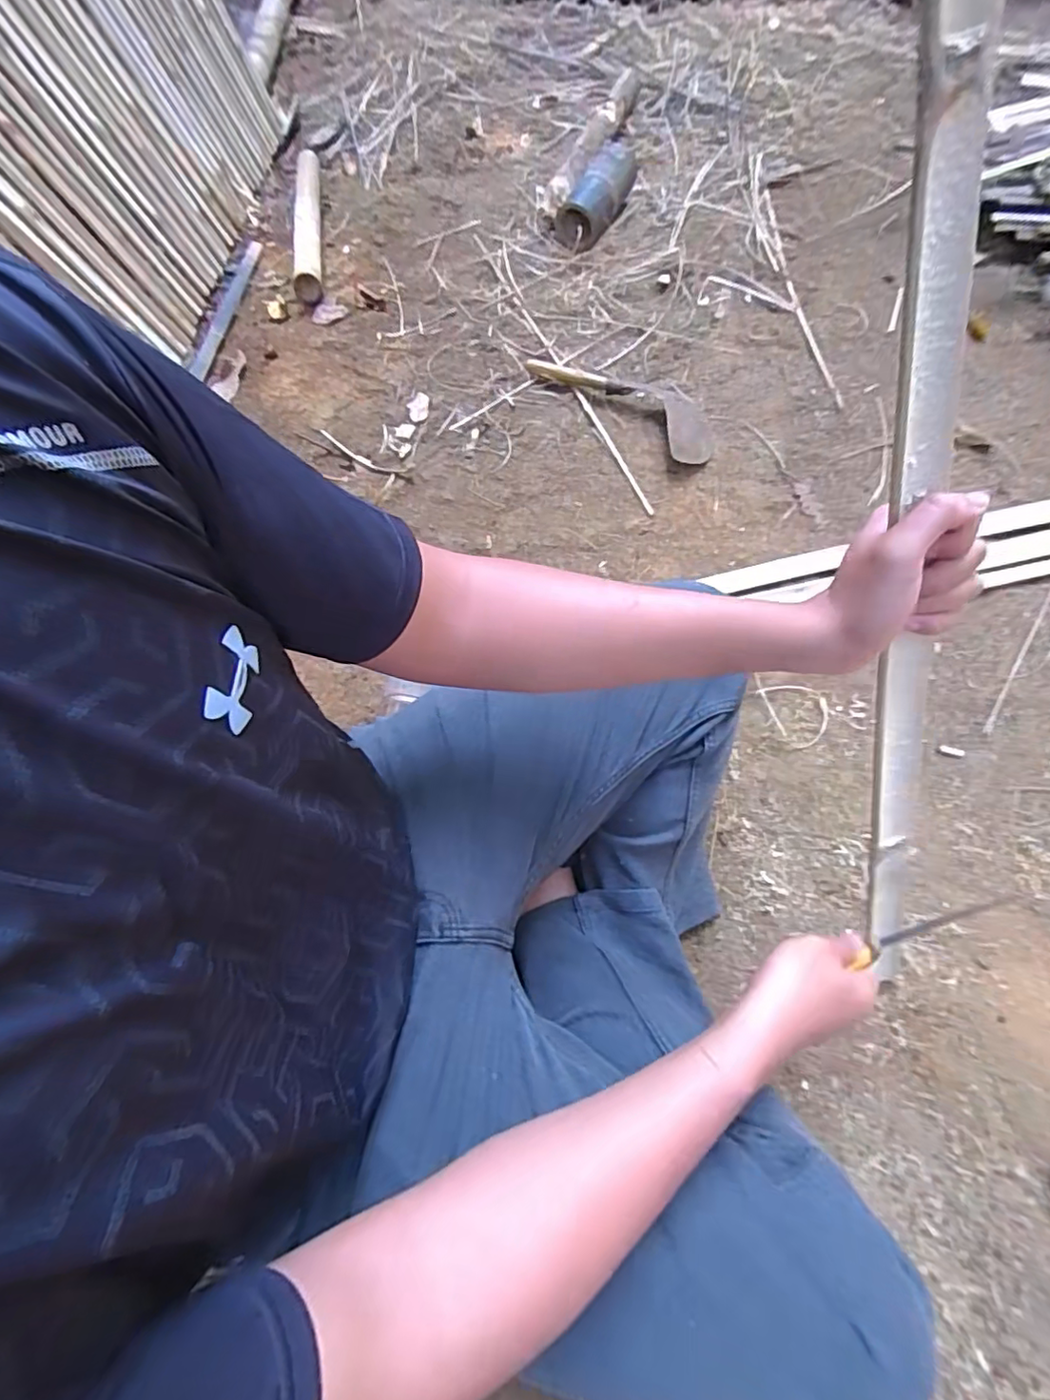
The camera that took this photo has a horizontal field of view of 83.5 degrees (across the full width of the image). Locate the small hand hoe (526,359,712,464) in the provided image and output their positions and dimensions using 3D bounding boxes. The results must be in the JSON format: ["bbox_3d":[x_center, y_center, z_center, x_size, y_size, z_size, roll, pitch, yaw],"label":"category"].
[{"bbox_3d":[0.183,-0.544,1.047,0.133,0.034,0.394,-42,67,-14],"label":"small hand hoe"}]

